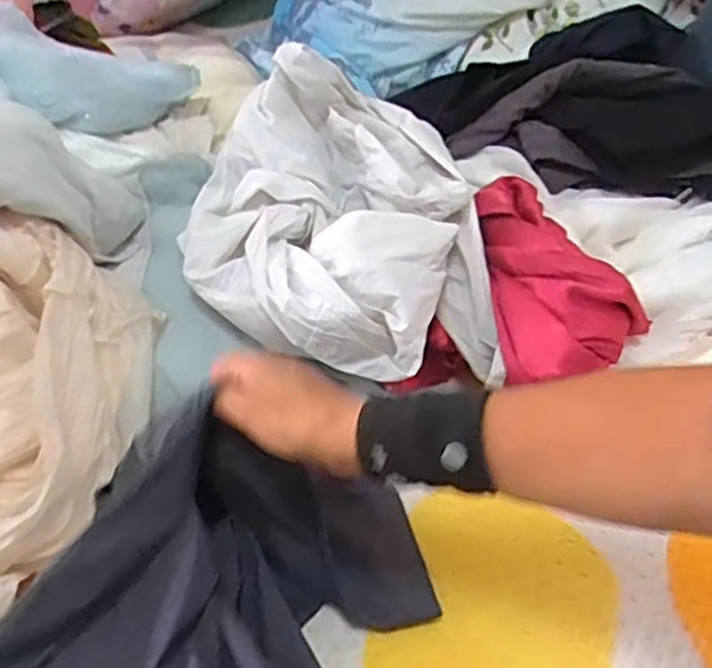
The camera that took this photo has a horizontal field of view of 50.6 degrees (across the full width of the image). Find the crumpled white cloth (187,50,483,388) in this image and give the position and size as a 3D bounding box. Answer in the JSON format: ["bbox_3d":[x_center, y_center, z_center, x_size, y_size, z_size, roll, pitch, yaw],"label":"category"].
[{"bbox_3d":[-0.027,-0.112,0.604,0.227,0.136,0.240,13,45,17],"label":"crumpled white cloth"}]

